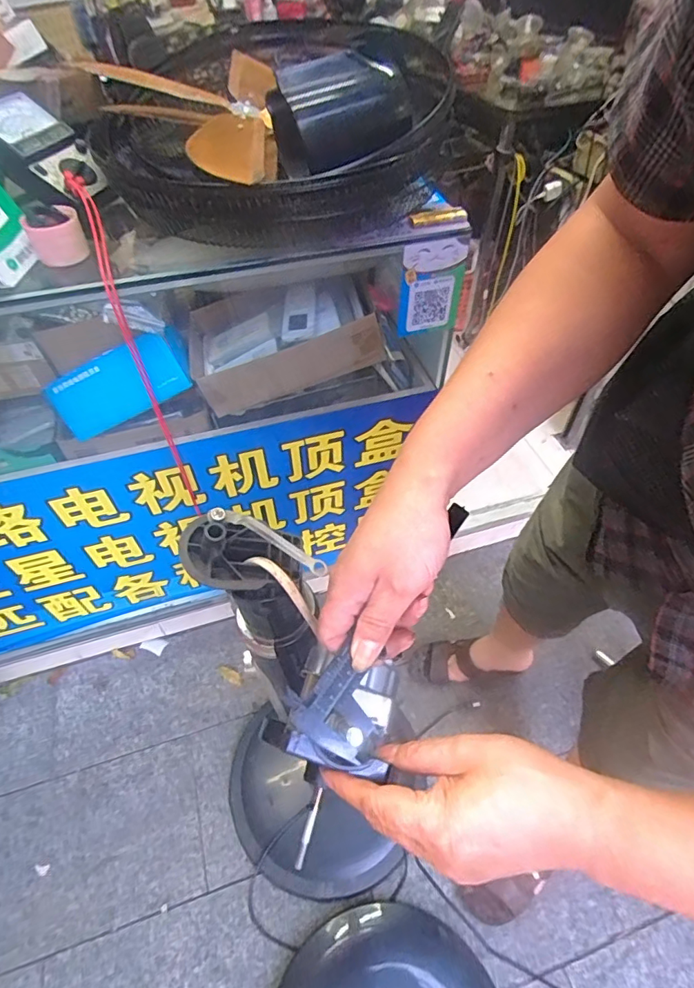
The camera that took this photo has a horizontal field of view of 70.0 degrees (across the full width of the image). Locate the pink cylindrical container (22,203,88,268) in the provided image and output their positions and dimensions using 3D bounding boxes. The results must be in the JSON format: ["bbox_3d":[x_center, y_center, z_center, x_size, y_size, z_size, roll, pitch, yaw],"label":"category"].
[{"bbox_3d":[-0.383,-0.340,0.663,0.059,0.054,0.071,36,59,27],"label":"pink cylindrical container"}]

